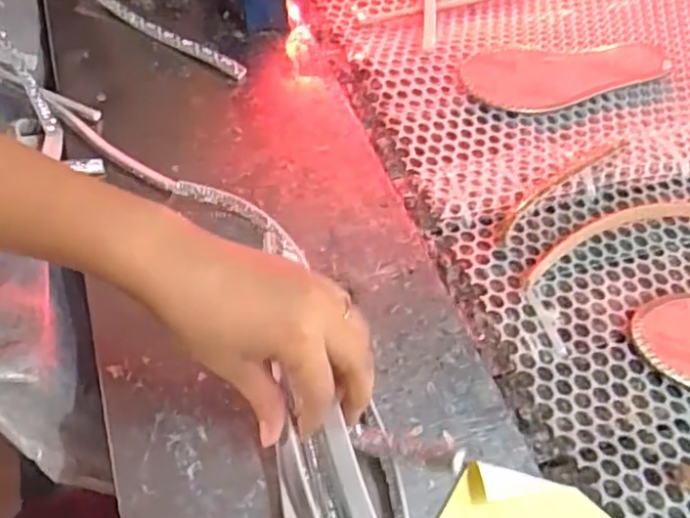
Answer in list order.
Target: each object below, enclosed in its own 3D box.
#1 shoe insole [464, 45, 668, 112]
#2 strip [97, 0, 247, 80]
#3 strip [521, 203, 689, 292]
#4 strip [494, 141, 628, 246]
[{"bbox_3d":[0.221,-0.178,0.643,0.218,0.012,0.080,-5,54,-10],"label":"shoe insole"},{"bbox_3d":[-0.179,-0.217,0.608,0.219,0.015,0.018,30,56,16],"label":"strip"},{"bbox_3d":[0.228,-0.022,0.536,0.213,0.012,0.036,-17,56,-18],"label":"strip"},{"bbox_3d":[0.186,-0.068,0.558,0.178,0.018,0.018,-34,63,-27],"label":"strip"}]

